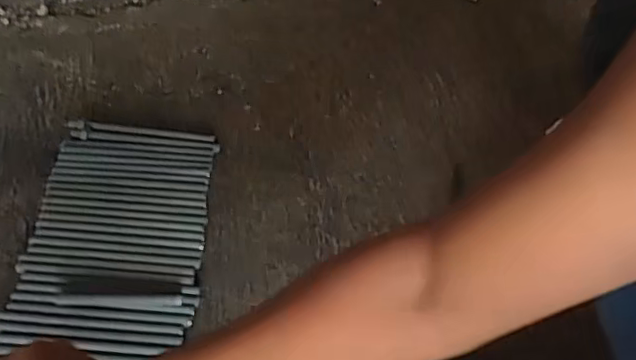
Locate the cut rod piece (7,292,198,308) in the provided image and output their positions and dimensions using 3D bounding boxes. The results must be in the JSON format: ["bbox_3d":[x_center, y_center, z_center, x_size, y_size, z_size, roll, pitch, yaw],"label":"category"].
[{"bbox_3d":[-0.215,0.129,0.636,0.134,0.008,0.013,0,51,-2],"label":"cut rod piece"}]

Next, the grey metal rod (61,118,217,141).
[{"bbox_3d":[-0.240,-0.069,0.796,0.201,0.010,0.017,4,51,1],"label":"grey metal rod"}]

